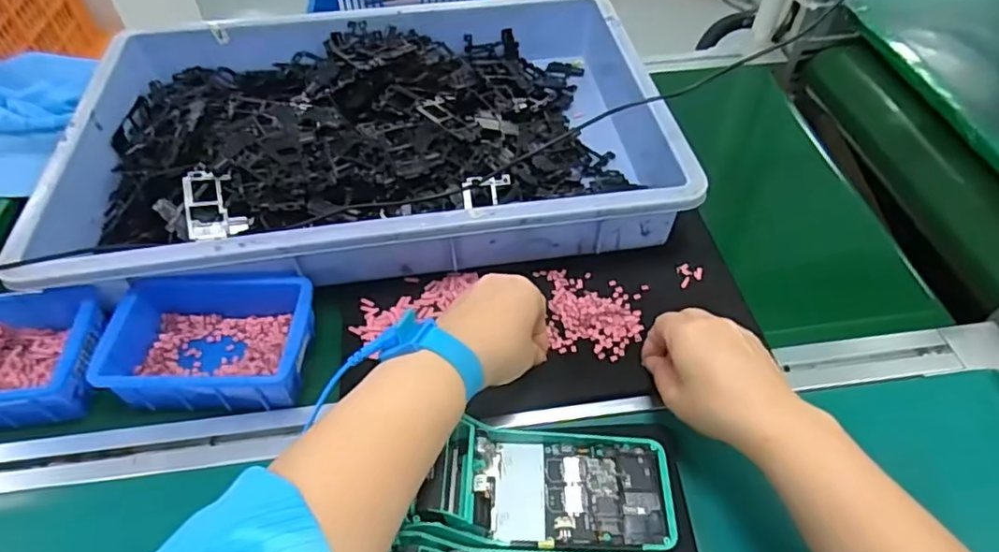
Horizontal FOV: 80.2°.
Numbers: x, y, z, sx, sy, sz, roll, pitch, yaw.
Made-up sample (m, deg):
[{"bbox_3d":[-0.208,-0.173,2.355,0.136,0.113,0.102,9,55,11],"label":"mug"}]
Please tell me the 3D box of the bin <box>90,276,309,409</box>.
[{"bbox_3d":[-0.225,0.049,0.477,0.150,0.050,0.112,-4,50,-1],"label":"bin"}]

